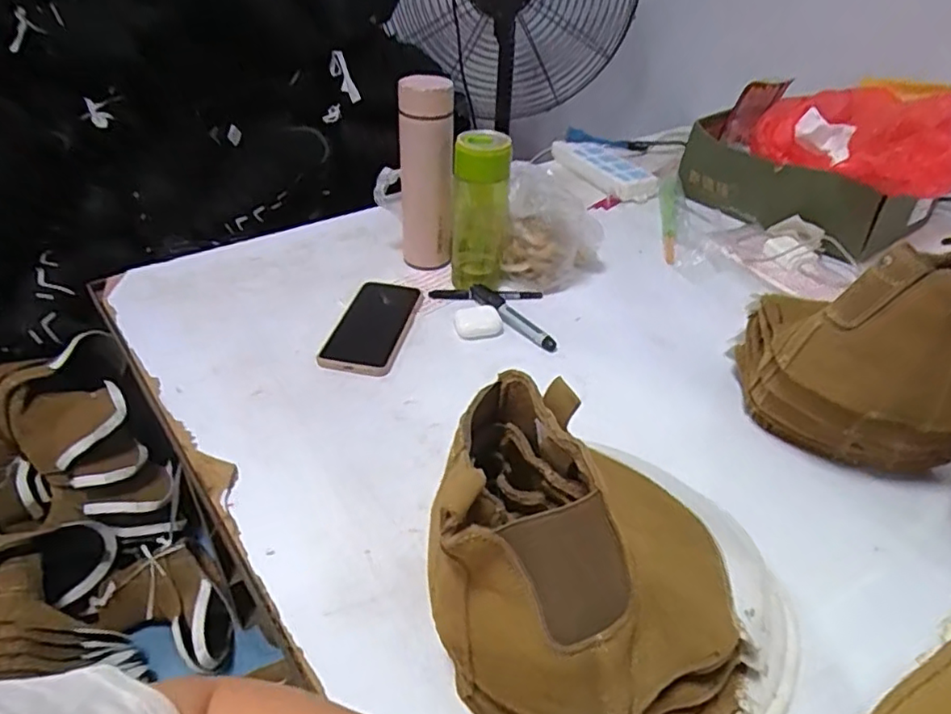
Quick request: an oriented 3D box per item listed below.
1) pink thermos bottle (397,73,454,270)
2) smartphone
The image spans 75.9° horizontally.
[{"bbox_3d":[-0.061,-0.225,0.760,0.065,0.227,0.061,-3,38,-6],"label":"pink thermos bottle"},{"bbox_3d":[-0.116,-0.038,0.696,0.080,0.013,0.162,8,38,7],"label":"smartphone"}]

